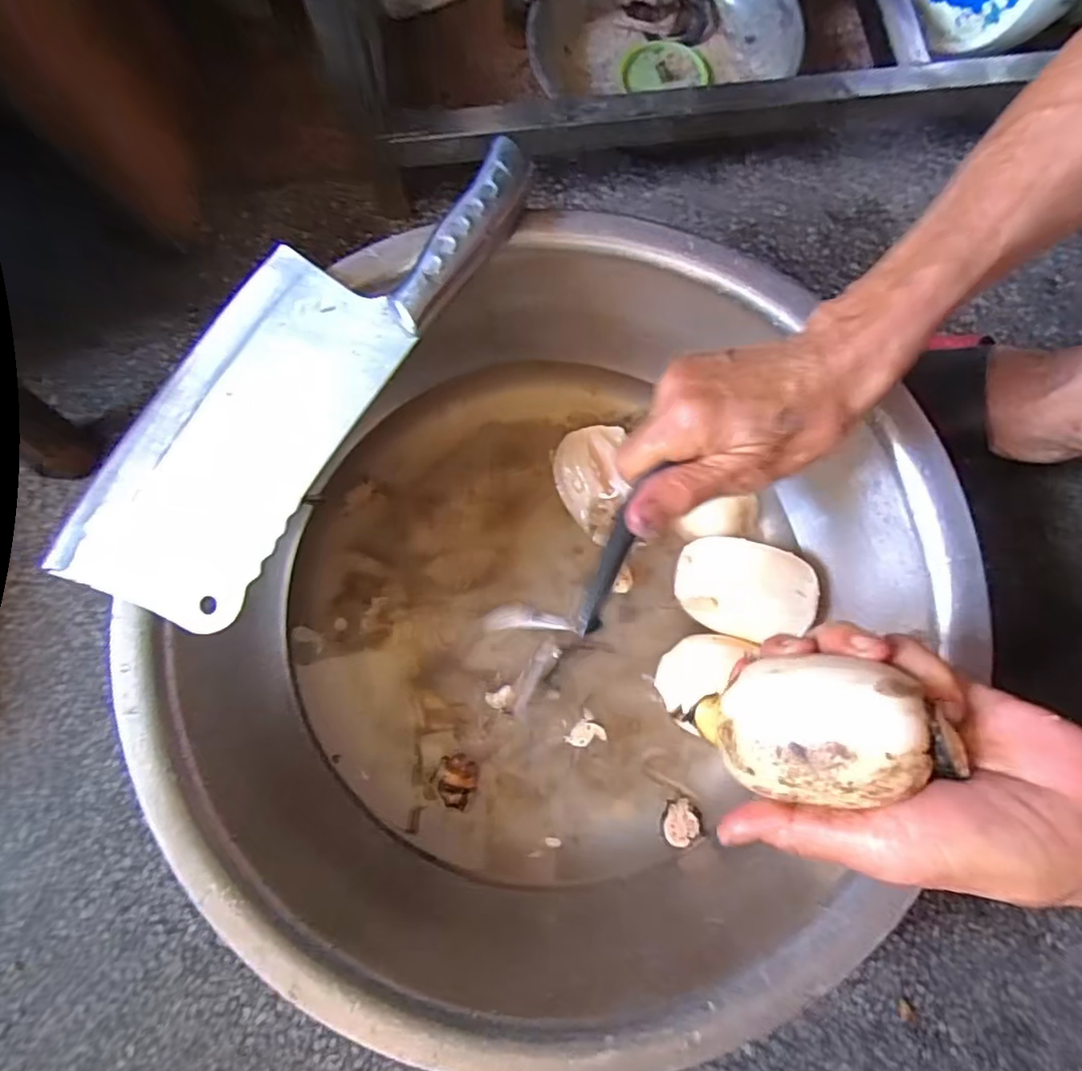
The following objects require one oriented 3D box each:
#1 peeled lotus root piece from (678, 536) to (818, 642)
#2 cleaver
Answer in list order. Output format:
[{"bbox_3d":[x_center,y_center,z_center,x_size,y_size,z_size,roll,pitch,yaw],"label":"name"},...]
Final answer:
[{"bbox_3d":[0.129,0.035,0.390,0.081,0.045,0.060,13,79,2],"label":"peeled lotus root piece"},{"bbox_3d":[-0.131,-0.097,0.318,0.108,0.025,0.302,32,81,6],"label":"cleaver"}]

